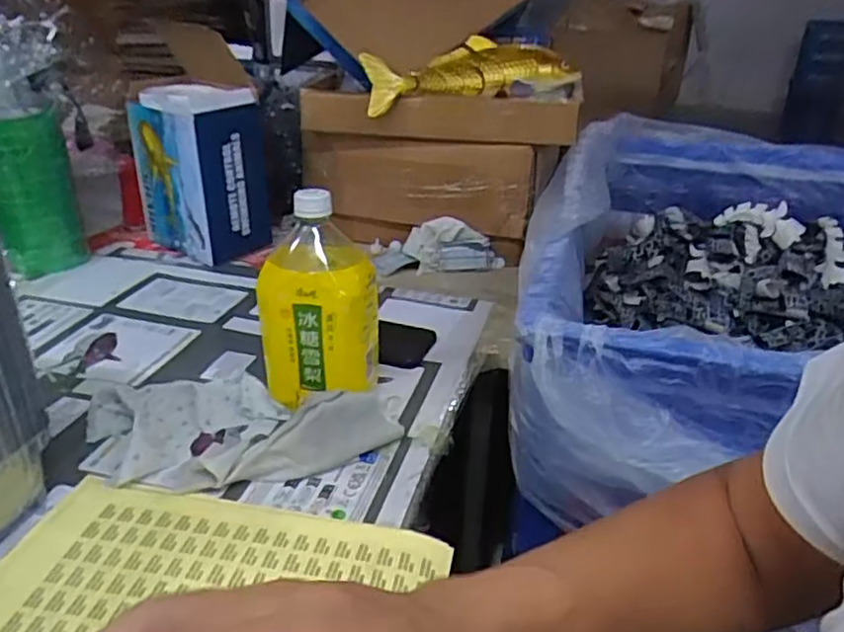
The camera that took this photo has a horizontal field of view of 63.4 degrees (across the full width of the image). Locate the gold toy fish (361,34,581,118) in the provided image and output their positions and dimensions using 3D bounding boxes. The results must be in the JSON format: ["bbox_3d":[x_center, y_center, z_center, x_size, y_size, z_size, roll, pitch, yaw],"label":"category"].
[{"bbox_3d":[0.066,-0.323,0.905,0.290,0.071,0.072,-11,29,-22],"label":"gold toy fish"}]

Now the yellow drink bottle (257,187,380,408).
[{"bbox_3d":[-0.091,-0.009,0.611,0.103,0.194,0.093,-1,27,-4],"label":"yellow drink bottle"}]

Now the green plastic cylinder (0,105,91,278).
[{"bbox_3d":[-0.503,-0.159,0.882,0.101,0.199,0.076,-18,32,-33],"label":"green plastic cylinder"}]

